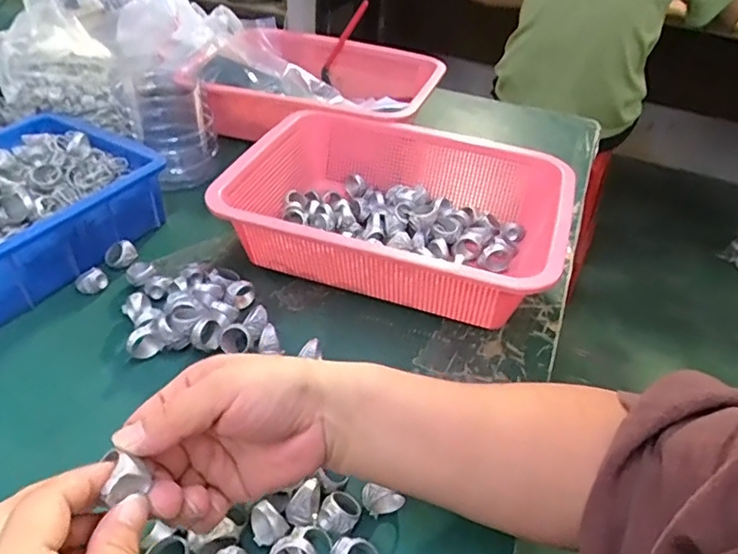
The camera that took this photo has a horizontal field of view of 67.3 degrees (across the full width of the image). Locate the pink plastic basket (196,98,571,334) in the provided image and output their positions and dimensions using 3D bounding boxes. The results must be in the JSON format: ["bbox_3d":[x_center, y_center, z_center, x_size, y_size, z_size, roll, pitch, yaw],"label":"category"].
[{"bbox_3d":[0.024,-0.057,0.536,0.297,0.088,0.222,14,41,11],"label":"pink plastic basket"}]

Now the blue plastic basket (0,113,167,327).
[{"bbox_3d":[-0.330,-0.056,0.503,0.174,0.077,0.241,25,44,22],"label":"blue plastic basket"}]

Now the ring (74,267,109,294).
[{"bbox_3d":[-0.246,0.004,0.491,0.026,0.016,0.026,3,40,-3],"label":"ring"}]

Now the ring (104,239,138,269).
[{"bbox_3d":[-0.228,-0.020,0.512,0.027,0.015,0.027,3,40,-3],"label":"ring"}]

